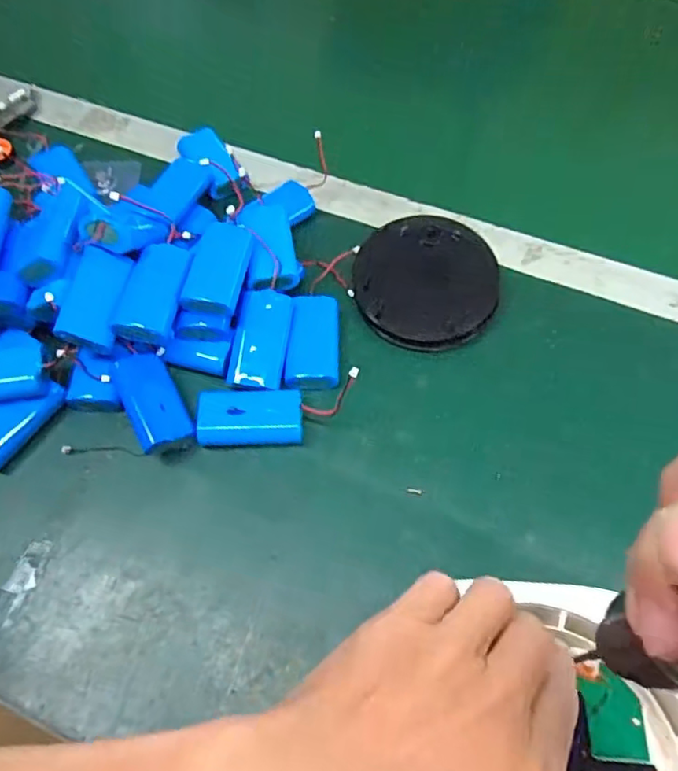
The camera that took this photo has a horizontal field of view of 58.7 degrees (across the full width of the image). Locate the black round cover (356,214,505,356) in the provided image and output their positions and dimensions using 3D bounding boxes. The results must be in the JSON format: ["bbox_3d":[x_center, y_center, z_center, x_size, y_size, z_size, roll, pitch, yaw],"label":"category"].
[{"bbox_3d":[0.064,-0.079,0.453,0.102,0.016,0.110,-1,61,1],"label":"black round cover"}]

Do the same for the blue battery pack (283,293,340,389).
[{"bbox_3d":[-0.017,-0.030,0.428,0.037,0.016,0.074,4,61,4],"label":"blue battery pack"}]

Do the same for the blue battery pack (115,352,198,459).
[{"bbox_3d":[-0.122,0.013,0.398,0.032,0.024,0.070,-25,63,-12],"label":"blue battery pack"}]

